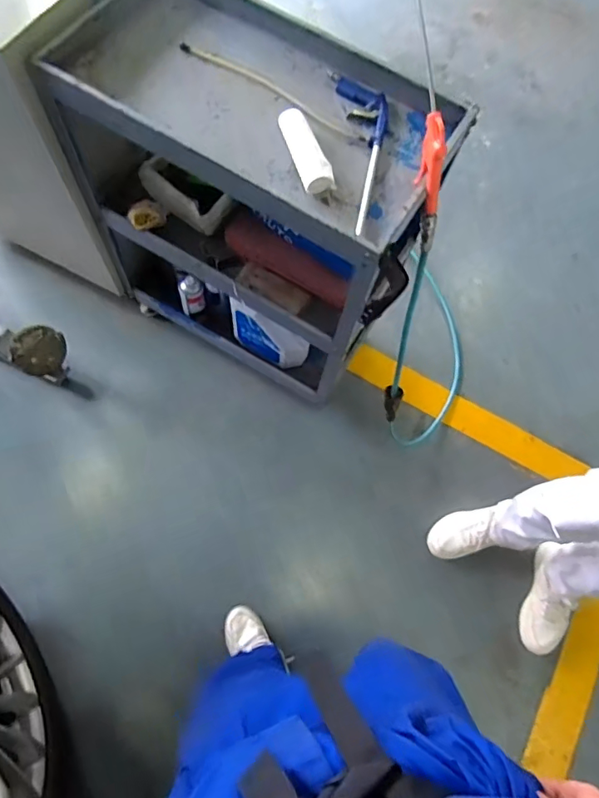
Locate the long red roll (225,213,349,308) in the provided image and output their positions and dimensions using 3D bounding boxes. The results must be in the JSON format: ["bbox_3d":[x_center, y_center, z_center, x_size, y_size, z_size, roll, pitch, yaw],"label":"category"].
[{"bbox_3d":[-0.034,-0.313,1.120,0.319,0.057,0.070,32,71,7],"label":"long red roll"}]

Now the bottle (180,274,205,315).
[{"bbox_3d":[-0.299,-0.291,1.392,0.066,0.135,0.048,-16,73,-10],"label":"bottle"}]

